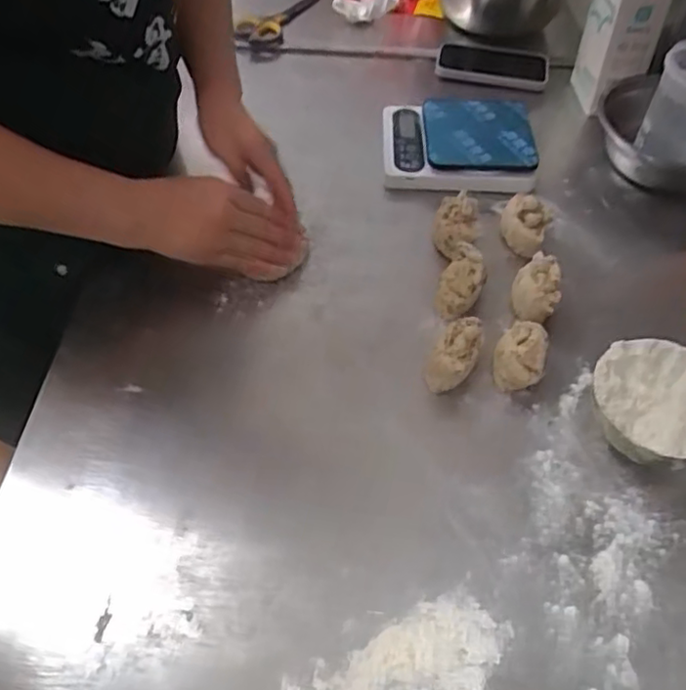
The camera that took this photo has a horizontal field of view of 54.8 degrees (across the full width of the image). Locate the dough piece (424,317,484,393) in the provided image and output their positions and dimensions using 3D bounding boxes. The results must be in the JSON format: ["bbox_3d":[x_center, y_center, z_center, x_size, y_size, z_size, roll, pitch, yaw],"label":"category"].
[{"bbox_3d":[0.099,0.009,0.579,0.032,0.048,0.059,31,57,21],"label":"dough piece"}]

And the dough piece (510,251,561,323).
[{"bbox_3d":[0.184,-0.053,0.636,0.041,0.047,0.069,6,52,4],"label":"dough piece"}]

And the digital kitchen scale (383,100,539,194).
[{"bbox_3d":[0.134,-0.241,0.784,0.173,0.047,0.134,1,51,0],"label":"digital kitchen scale"}]

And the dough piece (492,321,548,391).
[{"bbox_3d":[0.155,0.007,0.582,0.043,0.054,0.059,15,53,11],"label":"dough piece"}]

